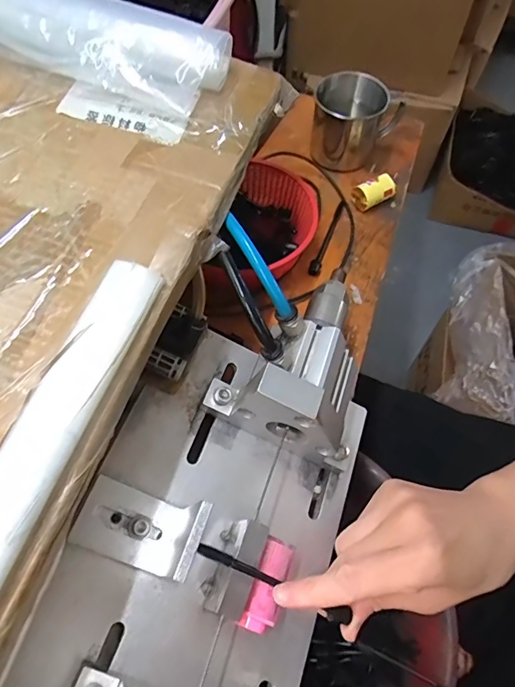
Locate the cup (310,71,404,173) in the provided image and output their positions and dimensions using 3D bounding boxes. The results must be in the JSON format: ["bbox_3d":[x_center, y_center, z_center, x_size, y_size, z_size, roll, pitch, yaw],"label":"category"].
[{"bbox_3d":[0.100,-0.230,0.472,0.082,0.074,0.082,0,60,0],"label":"cup"}]

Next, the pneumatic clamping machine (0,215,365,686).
[{"bbox_3d":[-0.020,0.086,0.258,0.144,0.113,0.316,17,62,10],"label":"pneumatic clamping machine"}]

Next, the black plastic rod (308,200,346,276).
[{"bbox_3d":[0.069,-0.106,0.446,0.011,0.011,0.104,17,62,10],"label":"black plastic rod"}]

